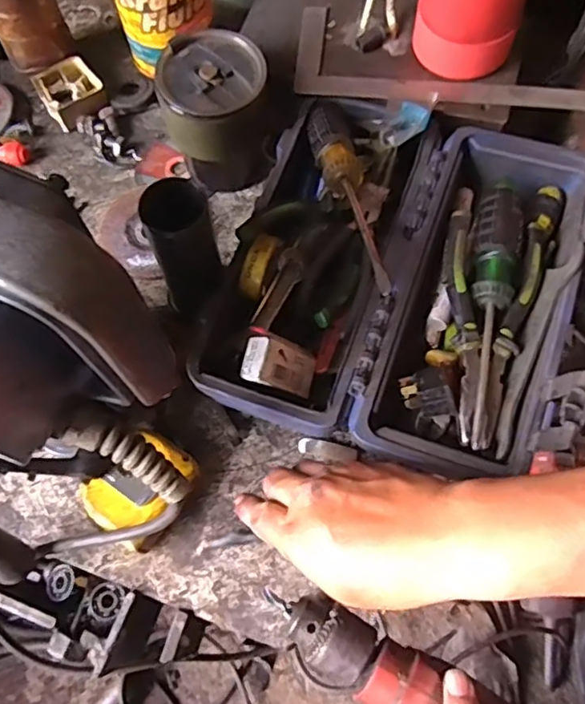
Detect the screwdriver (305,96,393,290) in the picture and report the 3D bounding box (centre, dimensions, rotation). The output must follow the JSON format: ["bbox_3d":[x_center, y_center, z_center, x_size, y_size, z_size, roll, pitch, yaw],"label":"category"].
[{"bbox_3d":[0.041,-0.119,0.441,0.031,0.030,0.218,-10,51,-2],"label":"screwdriver"}]

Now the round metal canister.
[{"bbox_3d":[-0.057,-0.194,0.519,0.094,0.115,0.084,0,67,2],"label":"round metal canister"}]

